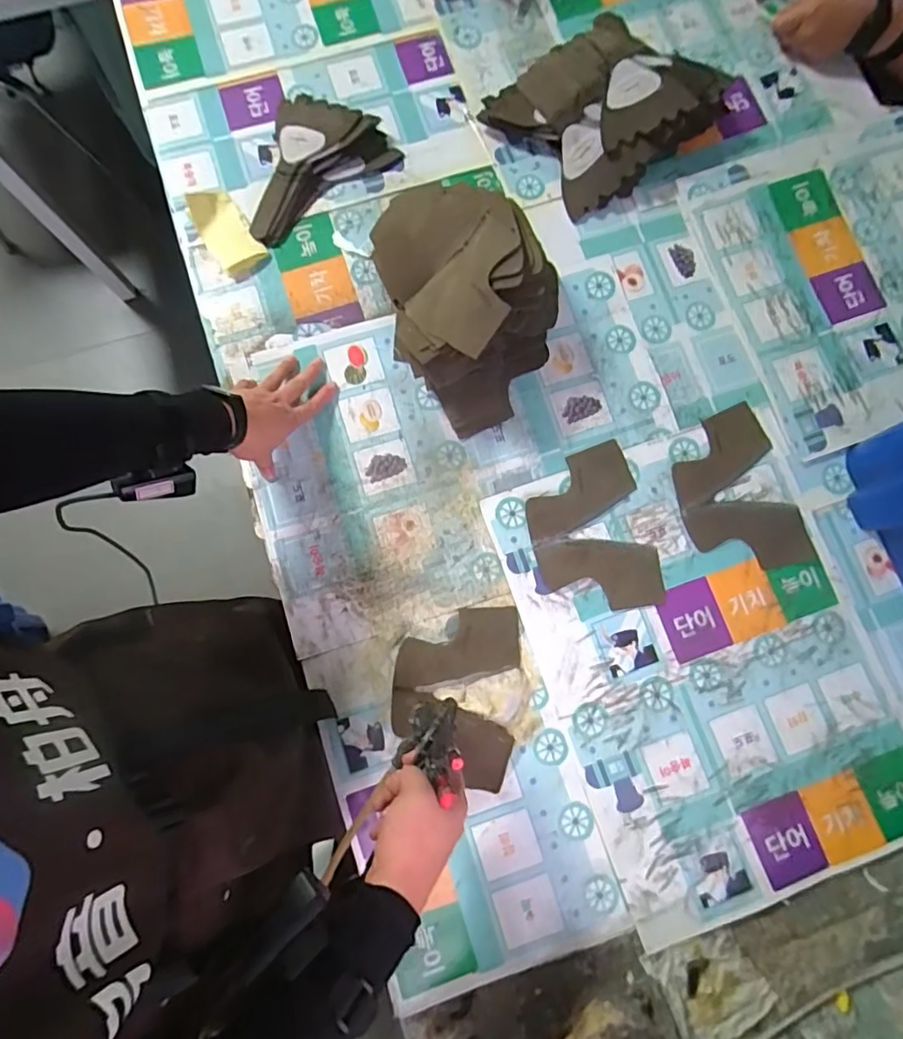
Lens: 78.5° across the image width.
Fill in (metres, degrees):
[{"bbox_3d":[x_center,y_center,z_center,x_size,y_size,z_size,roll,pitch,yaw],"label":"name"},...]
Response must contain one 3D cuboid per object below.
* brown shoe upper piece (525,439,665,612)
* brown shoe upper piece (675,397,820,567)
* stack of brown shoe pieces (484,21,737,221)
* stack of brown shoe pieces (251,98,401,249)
[{"bbox_3d":[0.163,0.014,0.651,0.136,0.008,0.193,-13,78,-4],"label":"brown shoe upper piece"},{"bbox_3d":[0.339,-0.033,0.666,0.134,0.004,0.198,-15,78,-5],"label":"brown shoe upper piece"},{"bbox_3d":[0.201,-0.557,0.732,0.256,0.065,0.228,-41,81,-9],"label":"stack of brown shoe pieces"},{"bbox_3d":[-0.207,-0.479,0.727,0.219,0.035,0.165,-41,82,-9],"label":"stack of brown shoe pieces"}]

